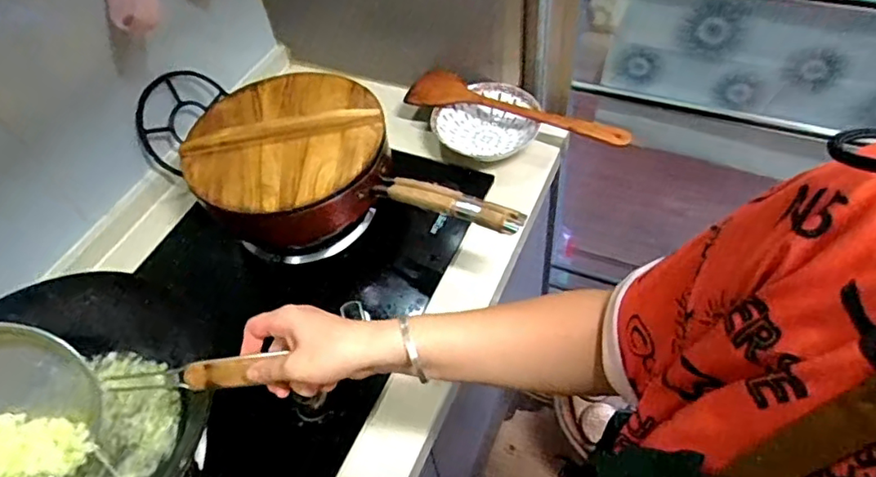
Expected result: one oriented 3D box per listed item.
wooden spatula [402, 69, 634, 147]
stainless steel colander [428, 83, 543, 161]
[{"bbox_3d":[0.124,-0.212,0.937,0.367,0.029,0.072,18,56,19],"label":"wooden spatula"},{"bbox_3d":[0.077,-0.190,0.963,0.172,0.061,0.146,7,53,11],"label":"stainless steel colander"}]

